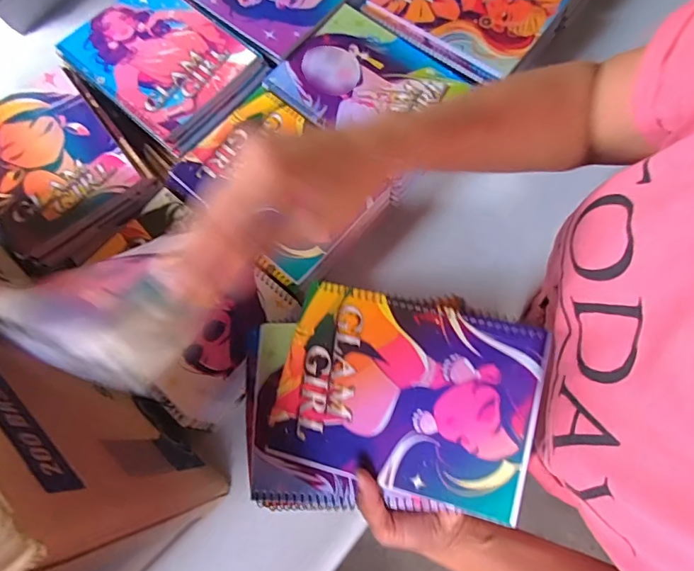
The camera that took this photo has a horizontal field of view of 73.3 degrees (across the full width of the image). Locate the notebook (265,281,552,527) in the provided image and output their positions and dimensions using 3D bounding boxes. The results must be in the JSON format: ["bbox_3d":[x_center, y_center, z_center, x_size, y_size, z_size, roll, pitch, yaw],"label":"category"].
[{"bbox_3d":[0.045,0.085,0.373,0.198,0.009,0.147,12,82,14],"label":"notebook"}]

